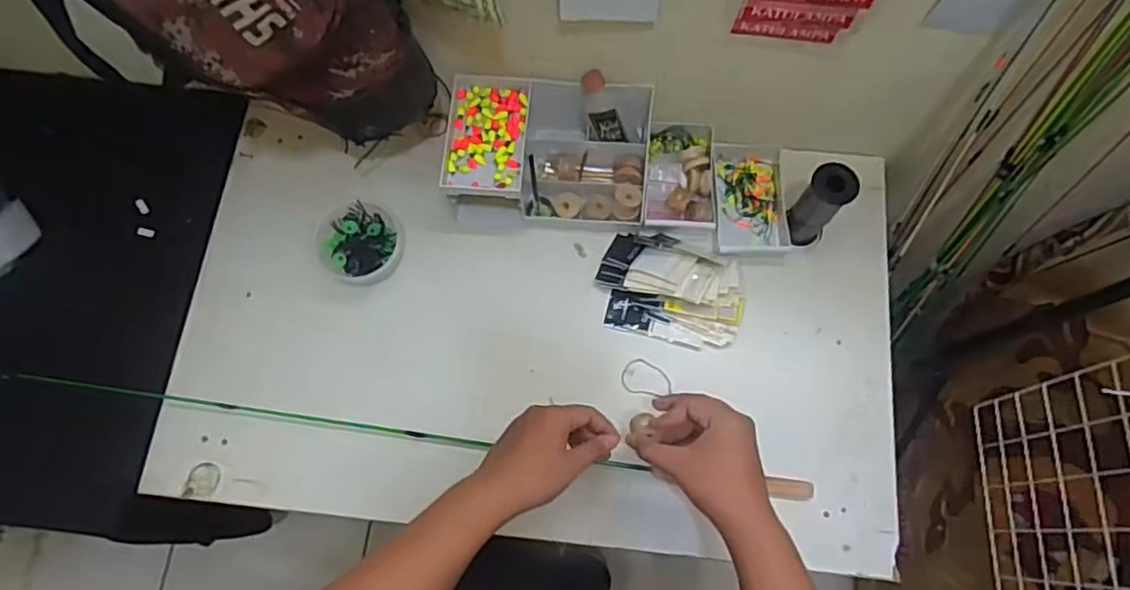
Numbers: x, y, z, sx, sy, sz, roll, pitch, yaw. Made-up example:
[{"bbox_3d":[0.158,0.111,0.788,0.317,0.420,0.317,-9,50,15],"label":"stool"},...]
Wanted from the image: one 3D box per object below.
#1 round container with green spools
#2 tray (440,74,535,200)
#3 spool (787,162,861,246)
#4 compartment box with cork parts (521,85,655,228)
[{"bbox_3d":[-0.238,-0.059,0.768,0.102,0.054,0.097,0,72,1],"label":"round container with green spools"},{"bbox_3d":[-0.087,-0.184,0.733,0.092,0.024,0.147,5,72,2],"label":"tray"},{"bbox_3d":[0.286,-0.100,0.731,0.048,0.110,0.050,38,76,12],"label":"spool"},{"bbox_3d":[0.024,-0.176,0.767,0.147,0.099,0.158,5,72,2],"label":"compartment box with cork parts"}]

